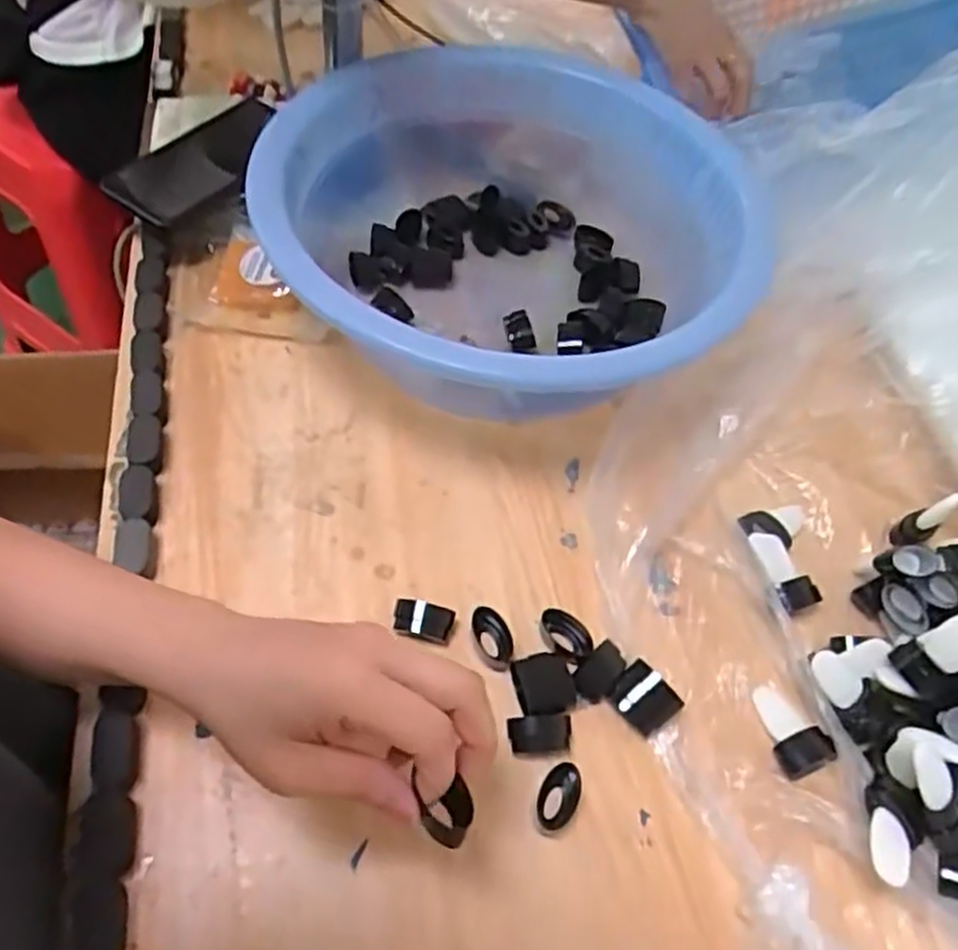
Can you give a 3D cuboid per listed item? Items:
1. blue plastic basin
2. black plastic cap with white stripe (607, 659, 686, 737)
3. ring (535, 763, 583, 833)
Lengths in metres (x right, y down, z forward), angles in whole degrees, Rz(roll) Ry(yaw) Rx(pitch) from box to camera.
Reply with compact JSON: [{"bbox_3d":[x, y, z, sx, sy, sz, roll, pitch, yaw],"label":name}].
[{"bbox_3d":[0.017,-0.165,0.547,0.310,0.114,0.339,2,53,-2],"label":"blue plastic basin"},{"bbox_3d":[0.089,0.118,0.411,0.024,0.022,0.033,-34,62,-25],"label":"black plastic cap with white stripe"},{"bbox_3d":[0.040,0.160,0.382,0.018,0.014,0.030,25,56,14],"label":"ring"}]

